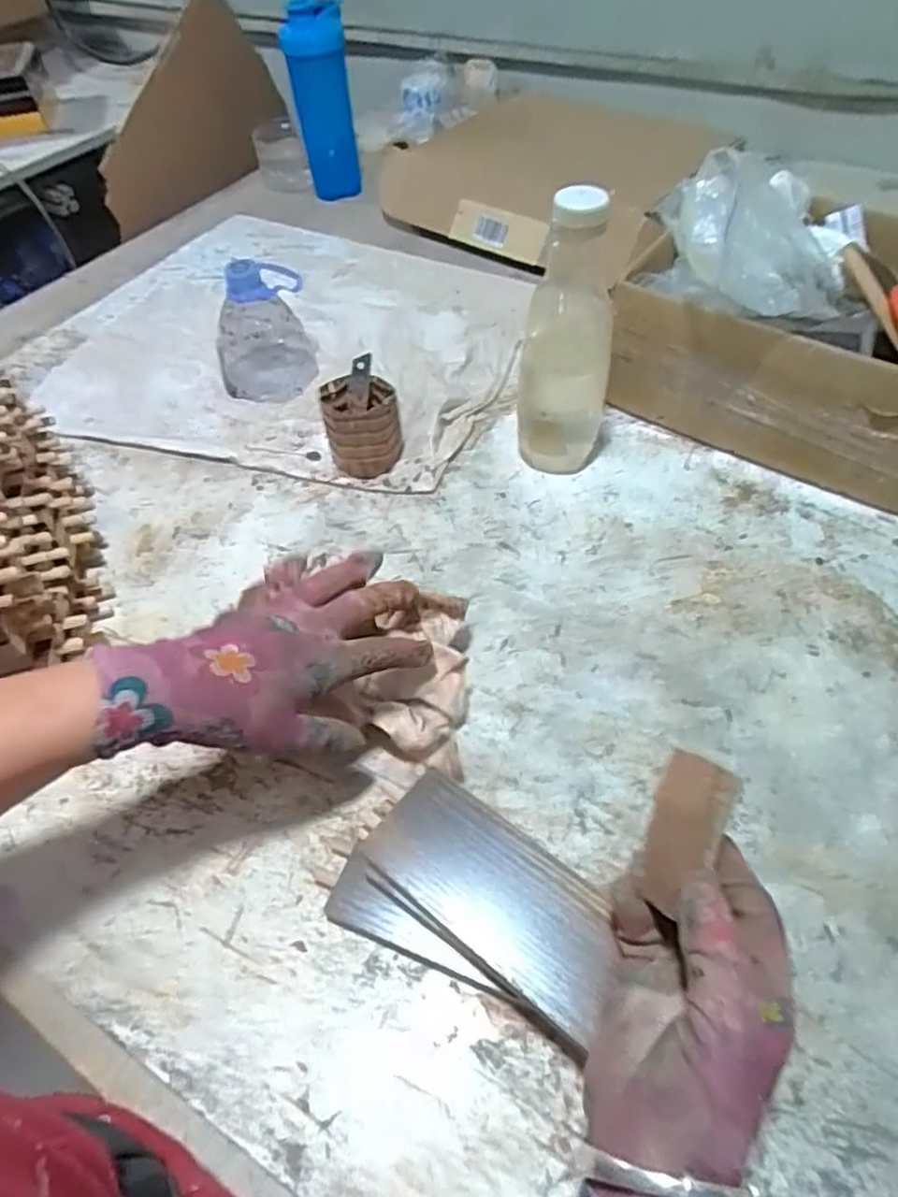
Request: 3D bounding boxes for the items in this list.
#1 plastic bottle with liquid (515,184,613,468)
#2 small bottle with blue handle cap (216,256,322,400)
[{"bbox_3d":[0.097,-0.213,0.563,0.071,0.229,0.072,8,53,10],"label":"plastic bottle with liquid"},{"bbox_3d":[-0.194,-0.274,0.700,0.102,0.130,0.079,-14,52,-7],"label":"small bottle with blue handle cap"}]

